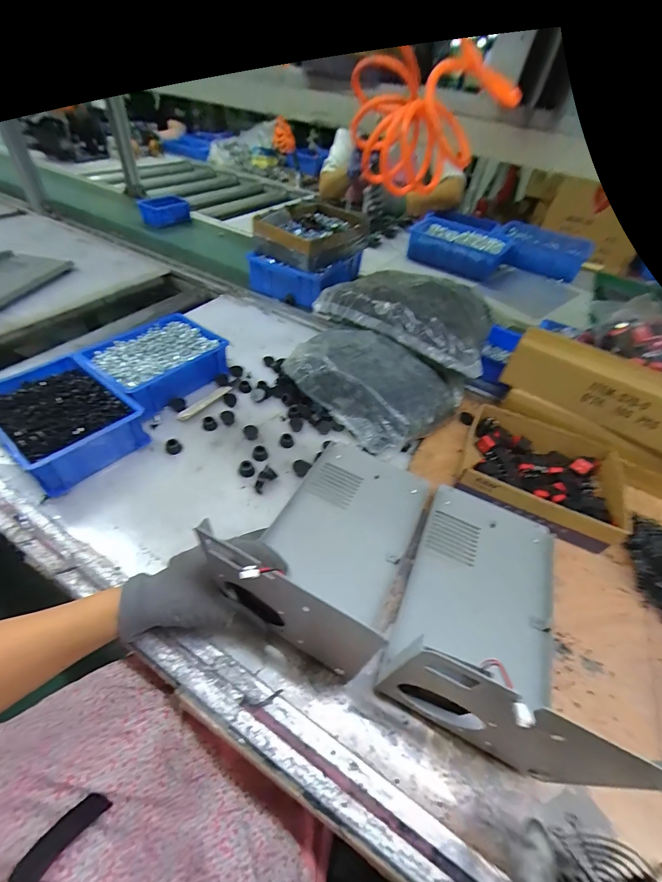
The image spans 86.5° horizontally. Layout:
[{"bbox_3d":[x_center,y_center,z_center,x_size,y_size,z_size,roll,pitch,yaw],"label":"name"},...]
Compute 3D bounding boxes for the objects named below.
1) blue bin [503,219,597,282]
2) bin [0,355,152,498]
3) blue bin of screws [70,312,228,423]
[{"bbox_3d":[0.728,-0.662,1.222,0.290,0.096,0.318,24,49,15],"label":"blue bin"},{"bbox_3d":[-0.382,-0.032,0.504,0.196,0.077,0.139,34,52,22],"label":"bin"},{"bbox_3d":[-0.293,-0.137,0.611,0.155,0.069,0.198,30,51,19],"label":"blue bin of screws"}]

